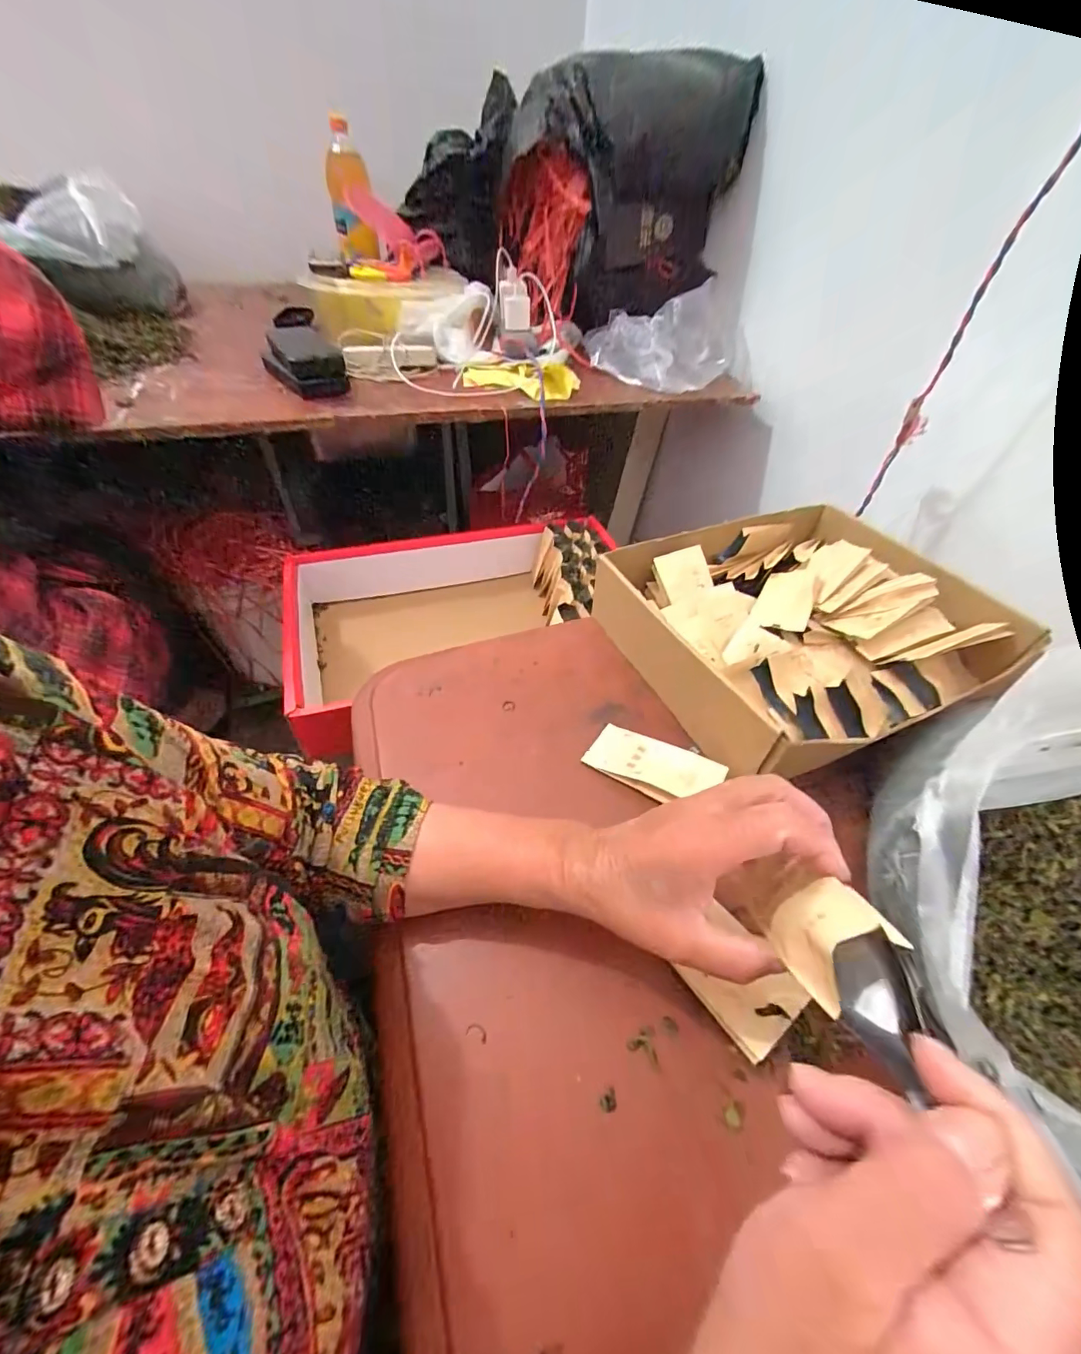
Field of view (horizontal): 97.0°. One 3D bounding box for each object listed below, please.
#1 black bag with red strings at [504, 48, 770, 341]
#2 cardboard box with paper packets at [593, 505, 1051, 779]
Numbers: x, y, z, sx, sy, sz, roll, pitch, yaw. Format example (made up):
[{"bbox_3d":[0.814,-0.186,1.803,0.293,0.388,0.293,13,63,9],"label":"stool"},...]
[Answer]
[{"bbox_3d":[0.115,-0.741,0.763,0.330,0.286,0.283,-3,49,-7],"label":"black bag with red strings"},{"bbox_3d":[0.252,-0.049,0.480,0.347,0.083,0.283,-13,51,-15],"label":"cardboard box with paper packets"}]

